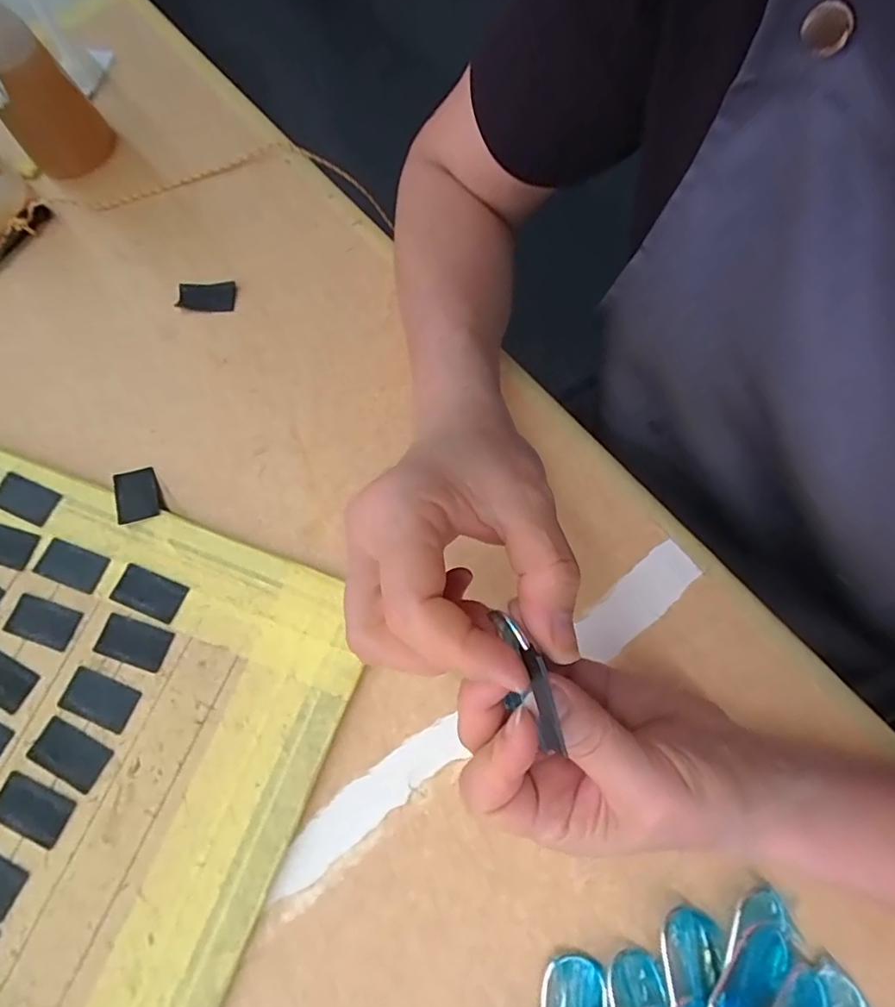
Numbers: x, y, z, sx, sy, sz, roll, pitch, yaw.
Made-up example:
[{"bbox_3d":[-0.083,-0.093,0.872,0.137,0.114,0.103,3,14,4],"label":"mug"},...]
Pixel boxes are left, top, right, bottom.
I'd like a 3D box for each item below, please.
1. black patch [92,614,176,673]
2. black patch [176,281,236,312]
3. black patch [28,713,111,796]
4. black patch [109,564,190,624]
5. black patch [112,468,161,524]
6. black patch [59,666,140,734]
[{"bbox_3d":[-0.181,0.079,0.318,0.042,0.004,0.023,16,71,9],"label":"black patch"},{"bbox_3d":[-0.181,-0.156,0.416,0.041,0.006,0.026,-1,70,3],"label":"black patch"},{"bbox_3d":[-0.205,0.135,0.298,0.042,0.004,0.024,25,73,12],"label":"black patch"},{"bbox_3d":[-0.176,0.052,0.326,0.042,0.004,0.023,21,72,10],"label":"black patch"},{"bbox_3d":[-0.201,-0.006,0.357,0.025,0.004,0.044,-14,53,-21],"label":"black patch"},{"bbox_3d":[-0.194,0.109,0.308,0.041,0.004,0.024,19,72,10],"label":"black patch"}]

